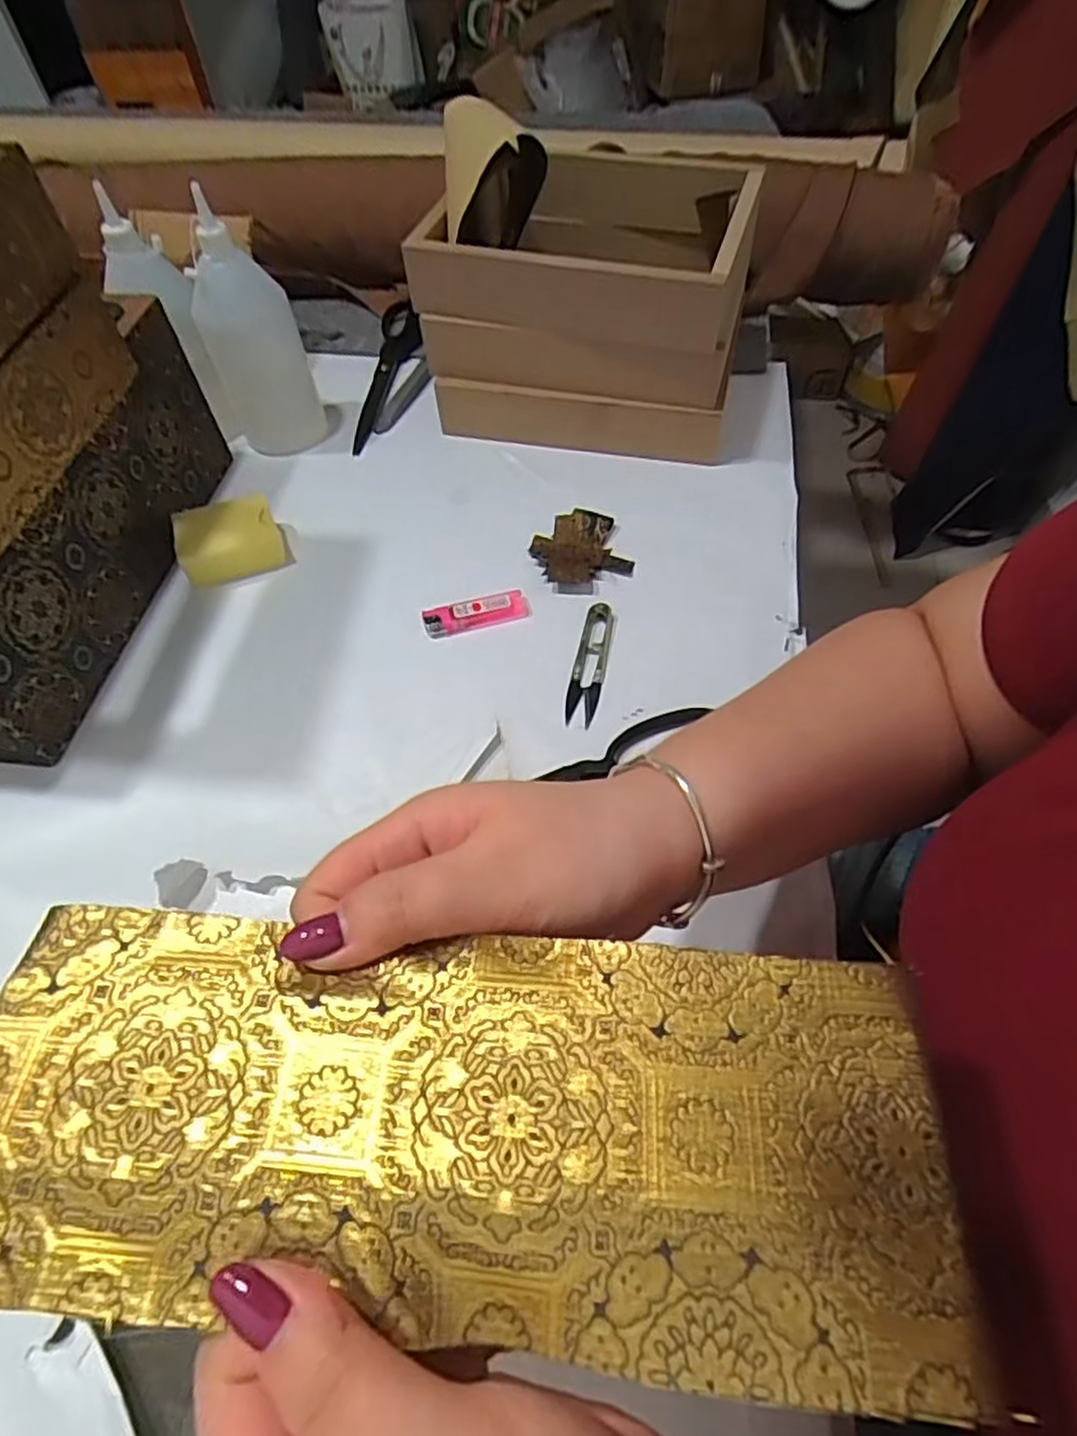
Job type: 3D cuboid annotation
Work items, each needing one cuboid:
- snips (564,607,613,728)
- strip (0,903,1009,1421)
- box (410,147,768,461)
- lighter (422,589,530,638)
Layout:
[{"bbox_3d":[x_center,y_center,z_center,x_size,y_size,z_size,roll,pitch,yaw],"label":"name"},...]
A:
[{"bbox_3d":[0.037,-0.041,0.505,0.022,0.009,0.100,11,57,8],"label":"snips"},{"bbox_3d":[-0.025,0.101,0.183,0.245,0.007,0.091,3,56,4],"label":"strip"},{"bbox_3d":[0.045,-0.360,0.637,0.256,0.176,0.204,14,58,11],"label":"box"},{"bbox_3d":[-0.047,-0.079,0.537,0.079,0.015,0.021,-14,57,-8],"label":"lighter"}]

